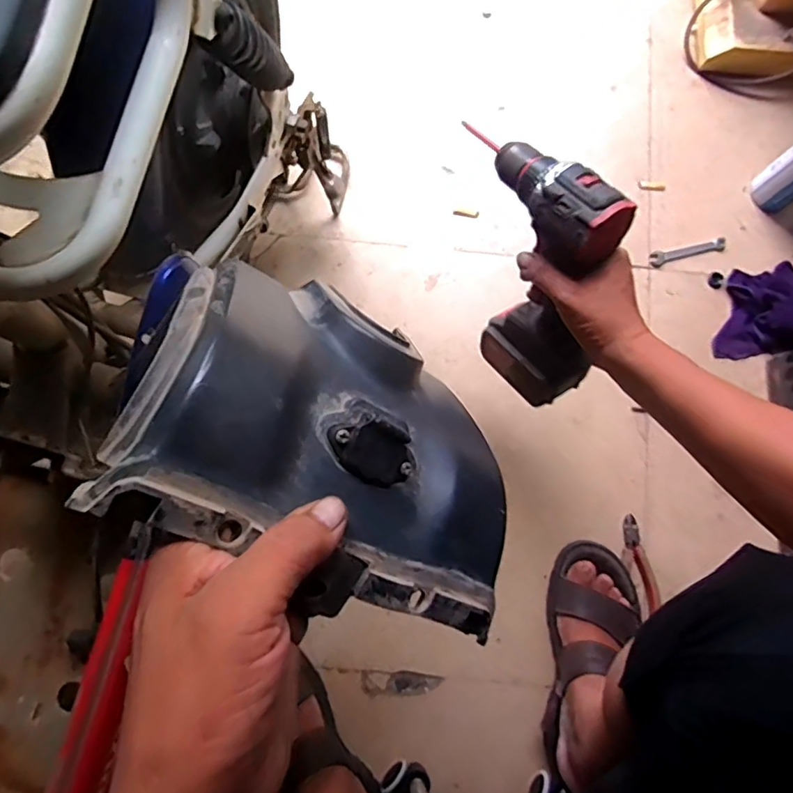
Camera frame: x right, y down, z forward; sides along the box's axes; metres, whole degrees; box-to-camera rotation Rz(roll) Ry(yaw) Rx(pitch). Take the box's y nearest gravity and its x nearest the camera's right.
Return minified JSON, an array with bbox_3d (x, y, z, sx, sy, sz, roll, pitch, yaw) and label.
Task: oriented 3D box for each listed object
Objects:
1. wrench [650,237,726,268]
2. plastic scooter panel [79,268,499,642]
[{"bbox_3d":[0.446,-0.221,0.841,0.123,0.012,0.022,-16,82,-4],"label":"wrench"},{"bbox_3d":[-0.036,0.021,0.303,0.210,0.100,0.162,28,66,-26],"label":"plastic scooter panel"}]

